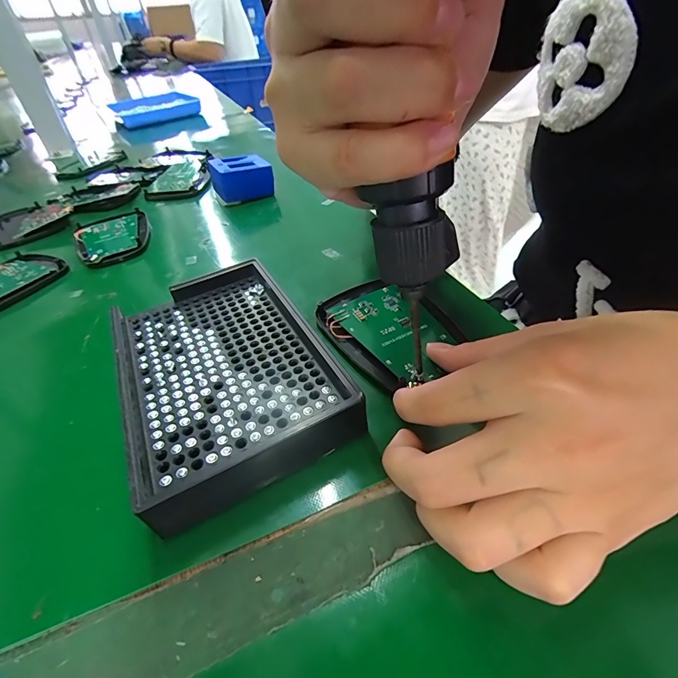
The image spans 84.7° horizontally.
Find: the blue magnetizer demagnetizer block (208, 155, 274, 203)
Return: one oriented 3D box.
[{"bbox_3d":[-0.099,-0.162,0.377,0.056,0.036,0.046,-24,44,-18],"label":"blue magnetizer demagnetizer block"}]

